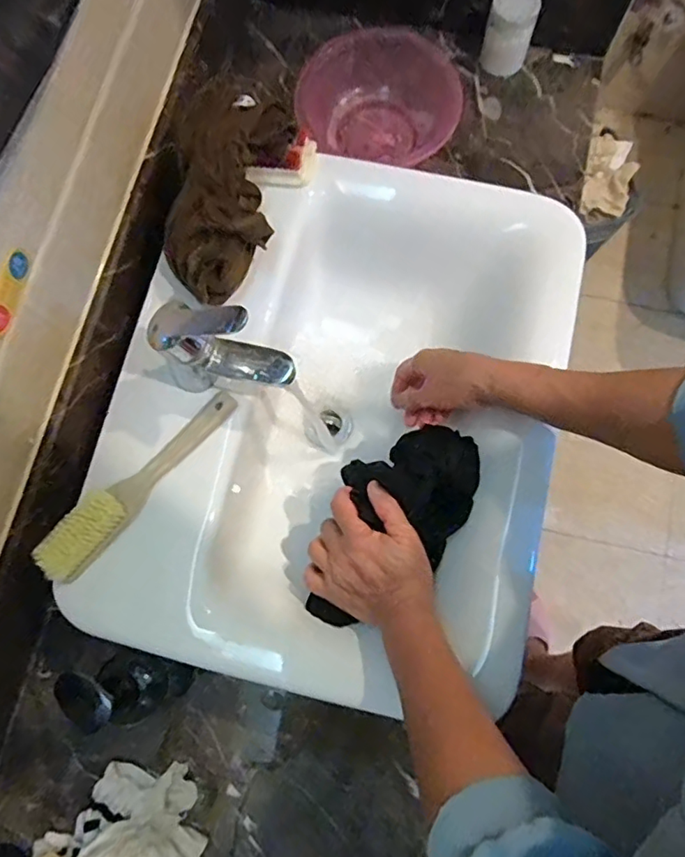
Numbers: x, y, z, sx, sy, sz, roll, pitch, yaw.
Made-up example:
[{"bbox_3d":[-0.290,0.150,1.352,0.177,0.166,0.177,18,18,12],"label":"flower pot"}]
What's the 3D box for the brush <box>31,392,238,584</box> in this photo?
[{"bbox_3d":[-0.190,0.049,0.525,0.040,0.034,0.226,42,82,10],"label":"brush"}]

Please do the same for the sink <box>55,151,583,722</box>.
[{"bbox_3d":[-0.005,-0.017,0.616,0.429,0.148,0.547,14,78,5],"label":"sink"}]

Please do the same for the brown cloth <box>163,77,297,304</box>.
[{"bbox_3d":[-0.118,-0.234,0.542,0.105,0.071,0.208,18,79,5],"label":"brown cloth"}]

